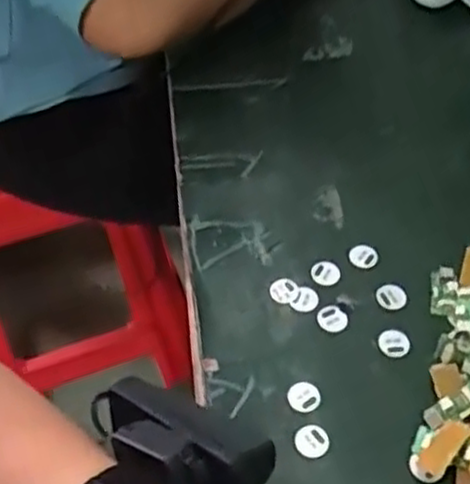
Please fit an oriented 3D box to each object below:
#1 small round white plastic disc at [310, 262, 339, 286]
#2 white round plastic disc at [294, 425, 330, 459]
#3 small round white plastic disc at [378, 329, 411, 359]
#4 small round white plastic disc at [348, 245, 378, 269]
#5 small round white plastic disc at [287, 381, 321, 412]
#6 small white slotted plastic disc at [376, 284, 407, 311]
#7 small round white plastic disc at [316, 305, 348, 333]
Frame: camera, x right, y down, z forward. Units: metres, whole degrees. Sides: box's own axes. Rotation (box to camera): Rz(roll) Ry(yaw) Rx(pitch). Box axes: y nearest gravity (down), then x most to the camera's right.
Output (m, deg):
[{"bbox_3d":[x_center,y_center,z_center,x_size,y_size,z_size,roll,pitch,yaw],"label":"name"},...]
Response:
[{"bbox_3d":[0.054,0.019,0.451,0.017,0.004,0.017,-1,50,1],"label":"small round white plastic disc"},{"bbox_3d":[0.039,0.102,0.382,0.018,0.004,0.016,-18,52,-14],"label":"white round plastic disc"},{"bbox_3d":[0.090,0.057,0.419,0.017,0.004,0.016,-1,50,1],"label":"small round white plastic disc"},{"bbox_3d":[0.079,0.008,0.459,0.017,0.004,0.017,-1,50,1],"label":"small round white plastic disc"},{"bbox_3d":[0.037,0.083,0.398,0.017,0.005,0.015,-1,50,0],"label":"small round white plastic disc"},{"bbox_3d":[0.092,0.032,0.440,0.017,0.004,0.016,-1,50,1],"label":"small white slotted plastic disc"},{"bbox_3d":[0.056,0.044,0.430,0.017,0.004,0.018,-1,50,1],"label":"small round white plastic disc"}]

